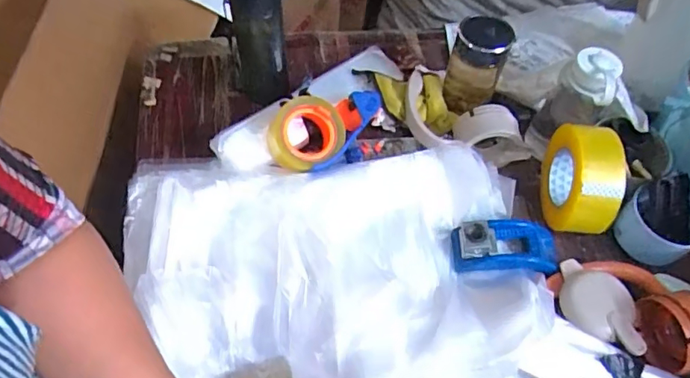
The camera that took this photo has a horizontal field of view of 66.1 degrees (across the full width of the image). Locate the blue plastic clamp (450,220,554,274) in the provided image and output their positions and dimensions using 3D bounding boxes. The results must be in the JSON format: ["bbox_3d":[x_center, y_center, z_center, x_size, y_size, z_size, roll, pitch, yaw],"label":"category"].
[{"bbox_3d":[0.198,0.069,0.645,0.129,0.037,0.064,2,57,-1],"label":"blue plastic clamp"}]

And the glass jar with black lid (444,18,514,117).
[{"bbox_3d":[0.177,-0.169,0.713,0.071,0.135,0.069,1,57,-1],"label":"glass jar with black lid"}]

